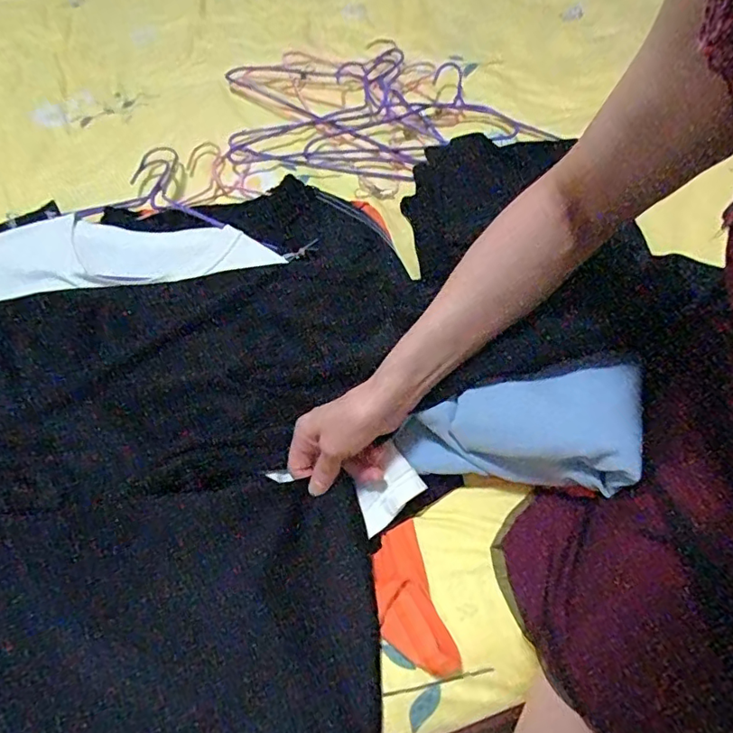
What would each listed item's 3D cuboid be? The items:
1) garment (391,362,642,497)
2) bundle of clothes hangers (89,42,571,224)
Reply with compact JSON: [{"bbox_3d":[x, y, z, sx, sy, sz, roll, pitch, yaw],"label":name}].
[{"bbox_3d":[0.125,0.057,0.457,0.196,0.061,0.097,-8,54,14],"label":"garment"},{"bbox_3d":[-0.089,-0.368,0.785,0.561,0.066,0.368,-16,59,-8],"label":"bundle of clothes hangers"}]

